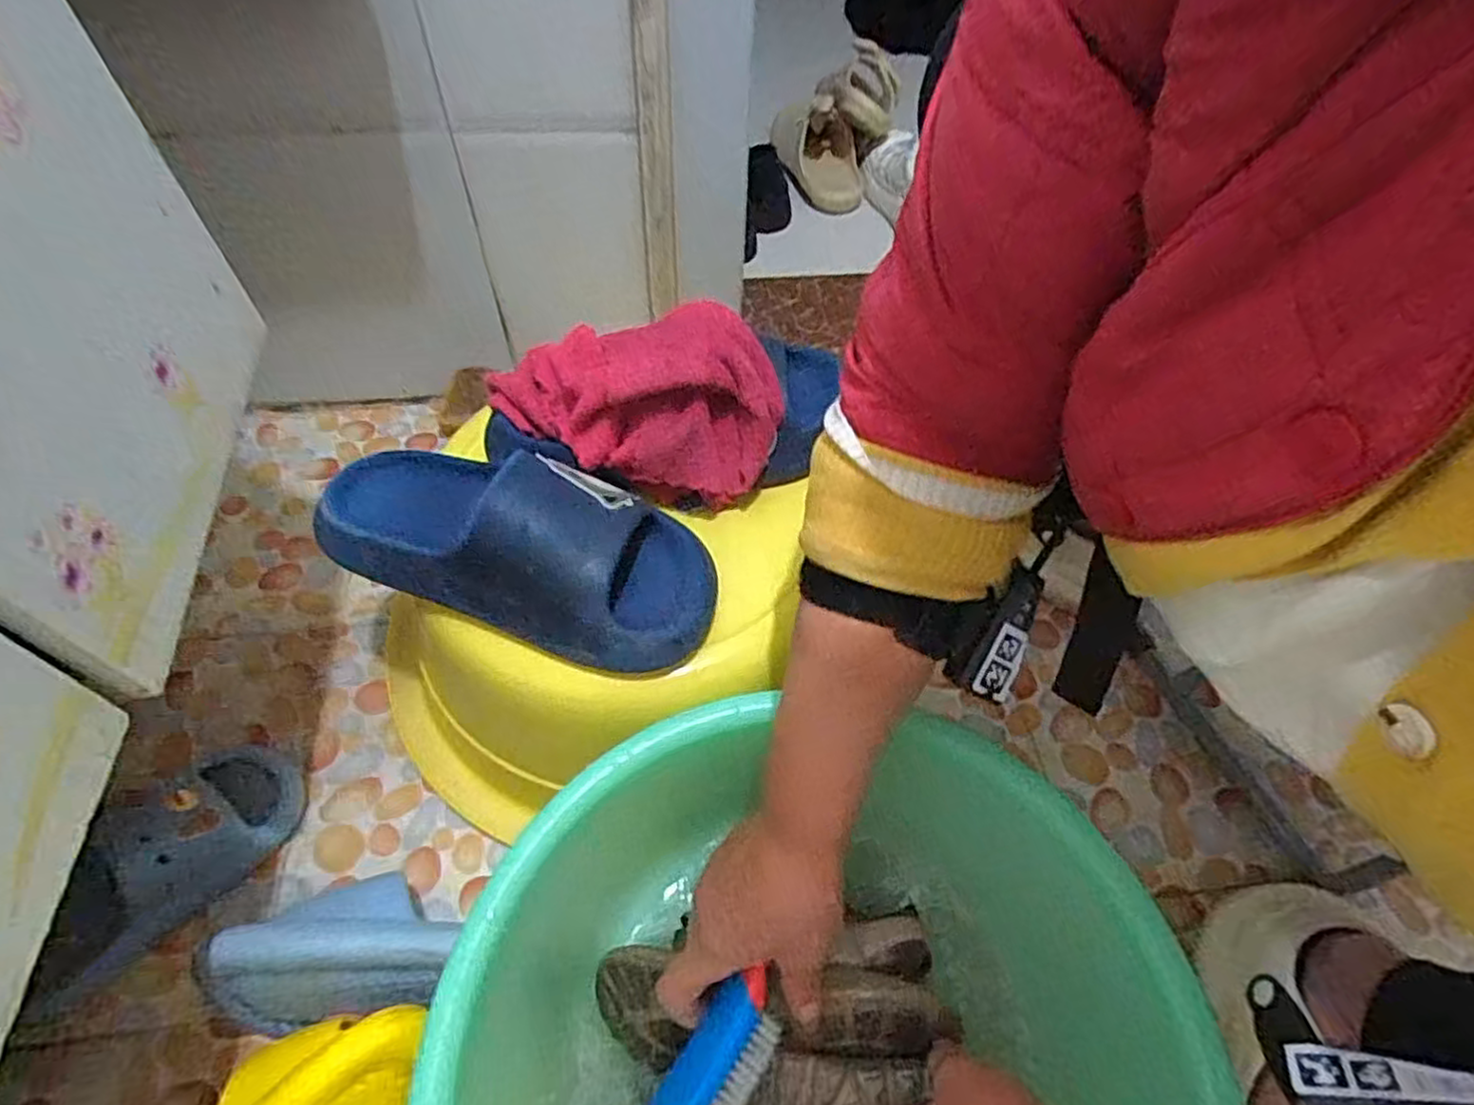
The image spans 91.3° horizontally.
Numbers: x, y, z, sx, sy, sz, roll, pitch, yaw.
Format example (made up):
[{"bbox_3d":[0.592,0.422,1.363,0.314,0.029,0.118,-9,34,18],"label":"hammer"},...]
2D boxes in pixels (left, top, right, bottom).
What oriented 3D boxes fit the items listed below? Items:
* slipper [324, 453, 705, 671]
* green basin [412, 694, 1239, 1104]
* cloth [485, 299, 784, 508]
[{"bbox_3d":[-0.141,-0.015,0.461,0.267,0.069,0.114,17,55,9],"label":"slipper"},{"bbox_3d":[0.023,0.301,0.410,0.351,0.171,0.386,0,53,0],"label":"green basin"},{"bbox_3d":[-0.078,-0.121,0.507,0.215,0.097,0.114,20,56,10],"label":"cloth"}]

